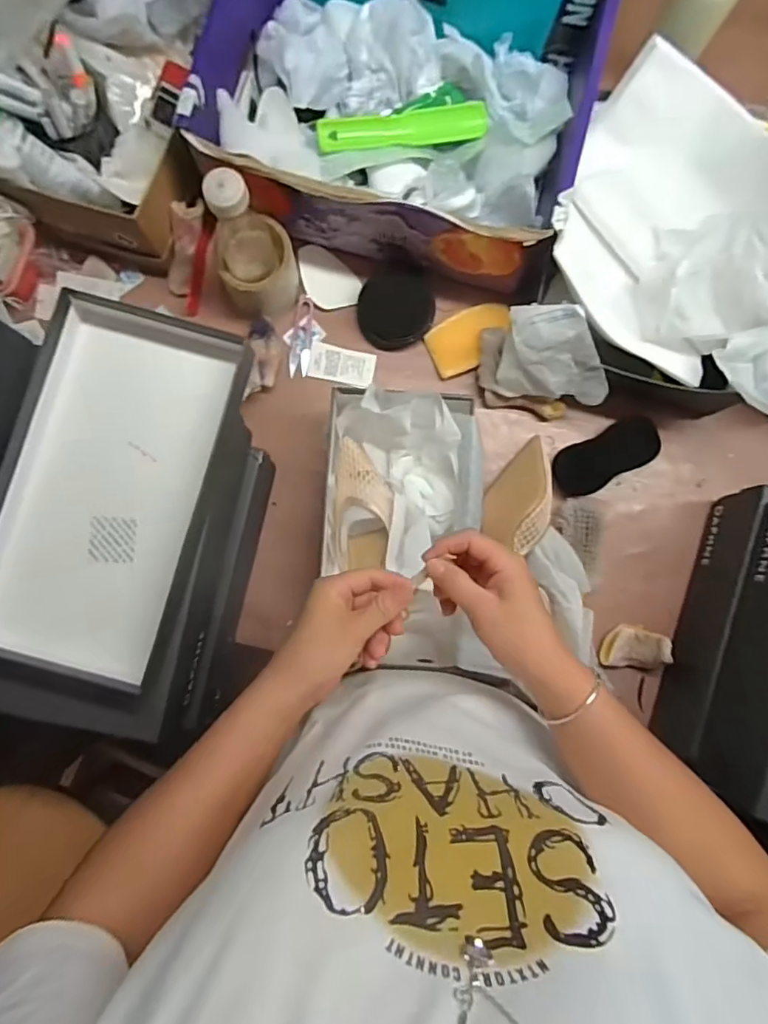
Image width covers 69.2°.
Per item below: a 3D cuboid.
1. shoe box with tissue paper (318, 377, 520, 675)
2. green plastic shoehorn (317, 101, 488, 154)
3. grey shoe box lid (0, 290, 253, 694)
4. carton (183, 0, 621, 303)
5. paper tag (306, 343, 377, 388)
[{"bbox_3d":[0.020,0.020,0.619,0.169,0.086,0.299,0,86,-1],"label":"shoe box with tissue paper"},{"bbox_3d":[0.021,-0.437,0.632,0.189,0.021,0.036,-6,86,-1],"label":"green plastic shoehorn"},{"bbox_3d":[-0.232,-0.016,0.473,0.167,0.043,0.321,15,86,0],"label":"grey shoe box lid"},{"bbox_3d":[0.021,-0.470,0.532,0.392,0.308,0.316,16,86,0],"label":"carton"},{"bbox_3d":[-0.052,-0.184,0.696,0.080,0.005,0.043,10,90,0],"label":"paper tag"}]

